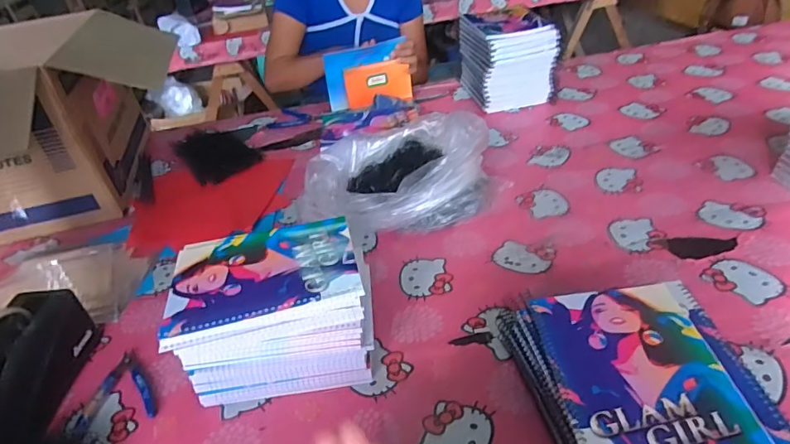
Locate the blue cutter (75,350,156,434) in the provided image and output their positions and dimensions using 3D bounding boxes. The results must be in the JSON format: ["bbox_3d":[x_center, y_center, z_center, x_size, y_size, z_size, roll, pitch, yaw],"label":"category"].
[{"bbox_3d":[-0.329,0.196,0.605,0.082,0.010,0.110,-14,35,-11],"label":"blue cutter"}]

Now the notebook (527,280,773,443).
[{"bbox_3d":[0.220,0.130,0.458,0.149,0.010,0.192,-5,35,2],"label":"notebook"}]

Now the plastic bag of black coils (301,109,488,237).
[{"bbox_3d":[-0.007,-0.085,0.844,0.316,0.120,0.222,-5,35,3],"label":"plastic bag of black coils"}]

